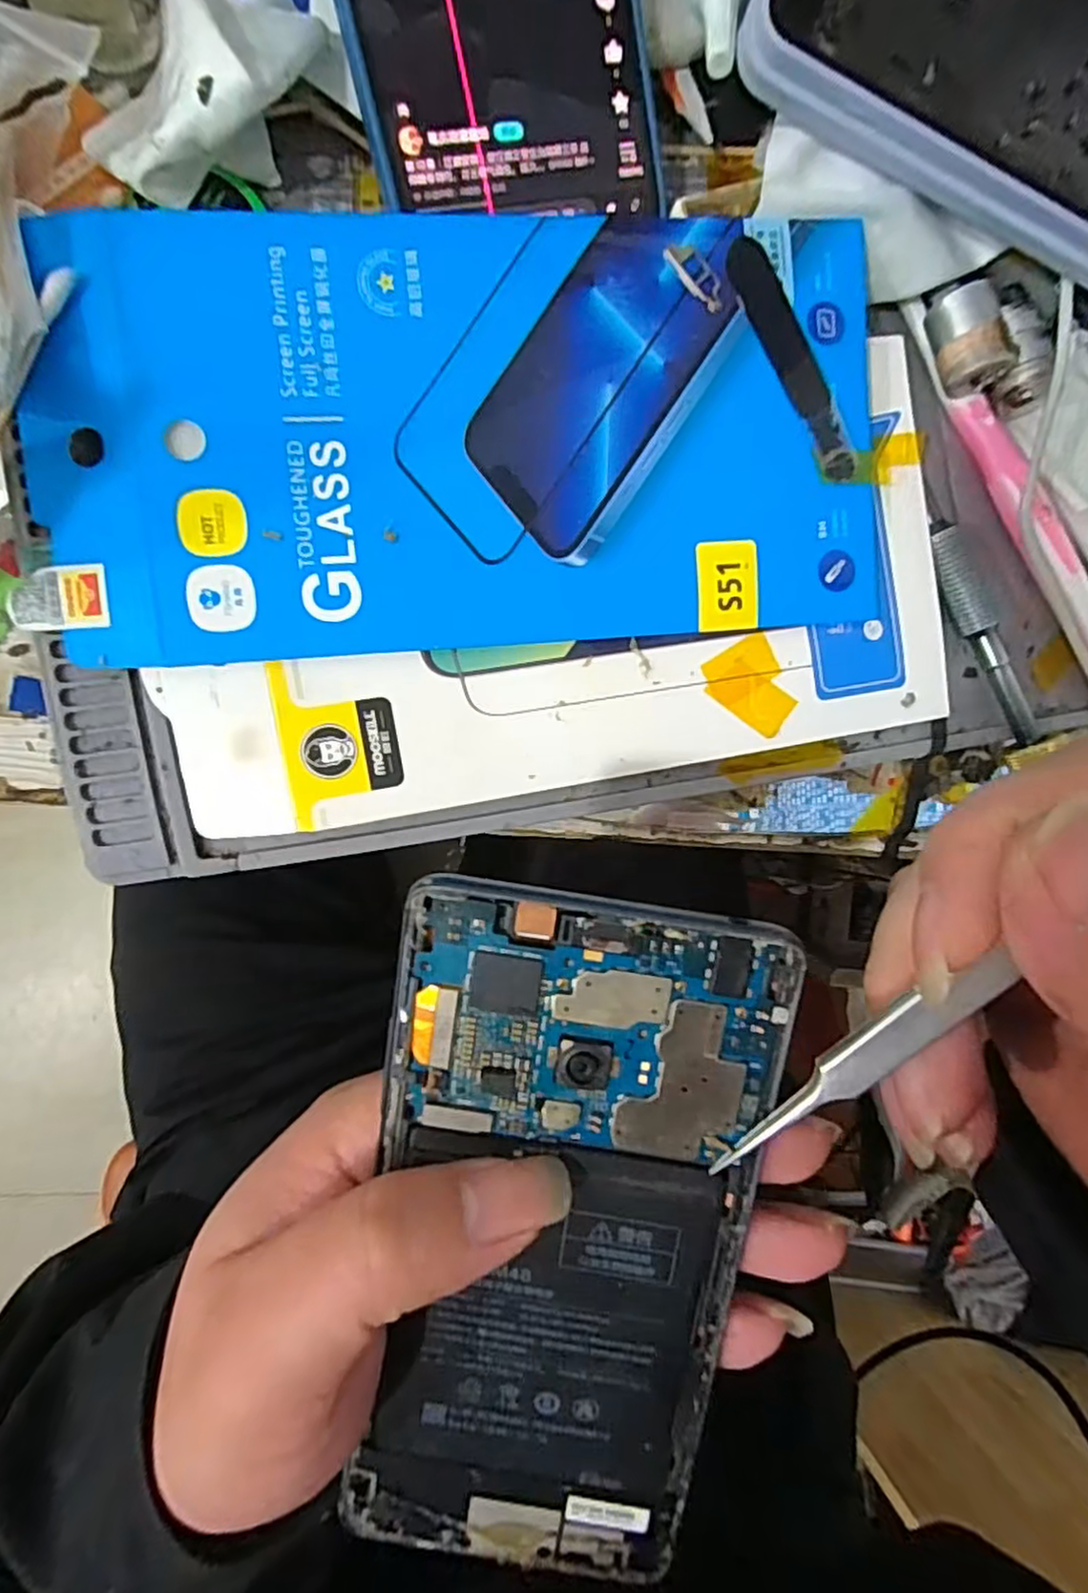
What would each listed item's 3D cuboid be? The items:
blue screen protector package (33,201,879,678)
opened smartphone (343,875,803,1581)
[{"bbox_3d":[-0.017,-0.100,0.187,0.227,0.005,0.114,-5,90,-9],"label":"blue screen protector package"},{"bbox_3d":[0.004,0.094,0.141,0.073,0.013,0.153,3,100,-8],"label":"opened smartphone"}]

